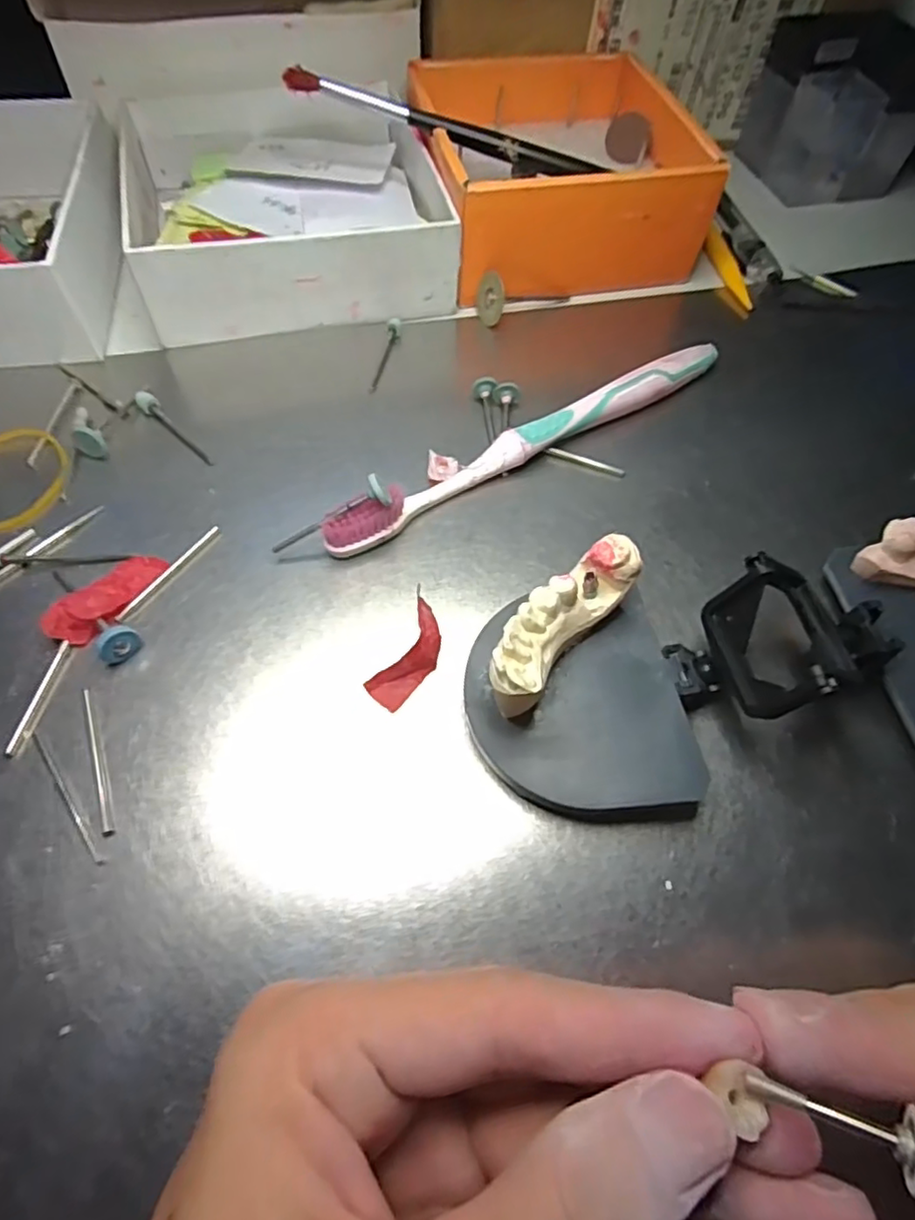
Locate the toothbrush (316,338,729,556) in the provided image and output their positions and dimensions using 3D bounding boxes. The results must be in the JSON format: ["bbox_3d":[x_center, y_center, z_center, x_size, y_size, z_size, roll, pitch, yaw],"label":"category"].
[{"bbox_3d":[0.031,-0.064,0.232,0.178,0.017,0.011,-30,66,-19],"label":"toothbrush"}]

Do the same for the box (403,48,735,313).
[{"bbox_3d":[0.044,-0.213,0.301,0.123,0.049,0.125,-12,62,-11],"label":"box"}]

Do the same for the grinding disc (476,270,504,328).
[{"bbox_3d":[0.014,-0.138,0.277,0.004,0.021,0.019,-18,27,-31],"label":"grinding disc"}]

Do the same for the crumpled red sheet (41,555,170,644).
[{"bbox_3d":[-0.110,-0.005,0.196,0.015,0.007,0.038,29,62,12],"label":"crumpled red sheet"}]

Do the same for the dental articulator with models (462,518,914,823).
[{"bbox_3d":[0.091,0.014,0.178,0.173,0.039,0.066,-7,61,-8],"label":"dental articulator with models"}]

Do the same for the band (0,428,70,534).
[{"bbox_3d":[-0.160,-0.048,0.221,0.038,0.004,0.046,-4,60,-6],"label":"band"}]

